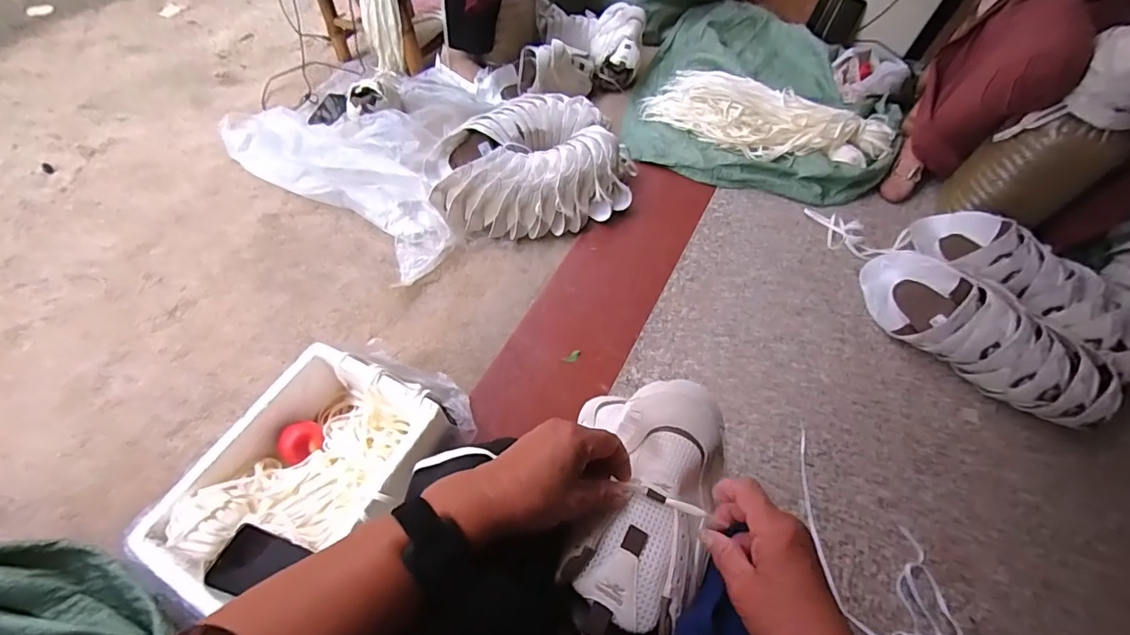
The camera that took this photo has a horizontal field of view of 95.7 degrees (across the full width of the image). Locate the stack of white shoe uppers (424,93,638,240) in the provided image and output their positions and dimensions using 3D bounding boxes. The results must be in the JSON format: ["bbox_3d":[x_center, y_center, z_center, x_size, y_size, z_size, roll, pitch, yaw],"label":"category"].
[{"bbox_3d":[-0.073,-0.359,1.151,0.451,0.115,0.369,-10,61,-12],"label":"stack of white shoe uppers"}]

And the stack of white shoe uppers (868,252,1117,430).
[{"bbox_3d":[0.804,0.026,0.988,0.156,0.130,0.463,-37,66,-21],"label":"stack of white shoe uppers"}]

